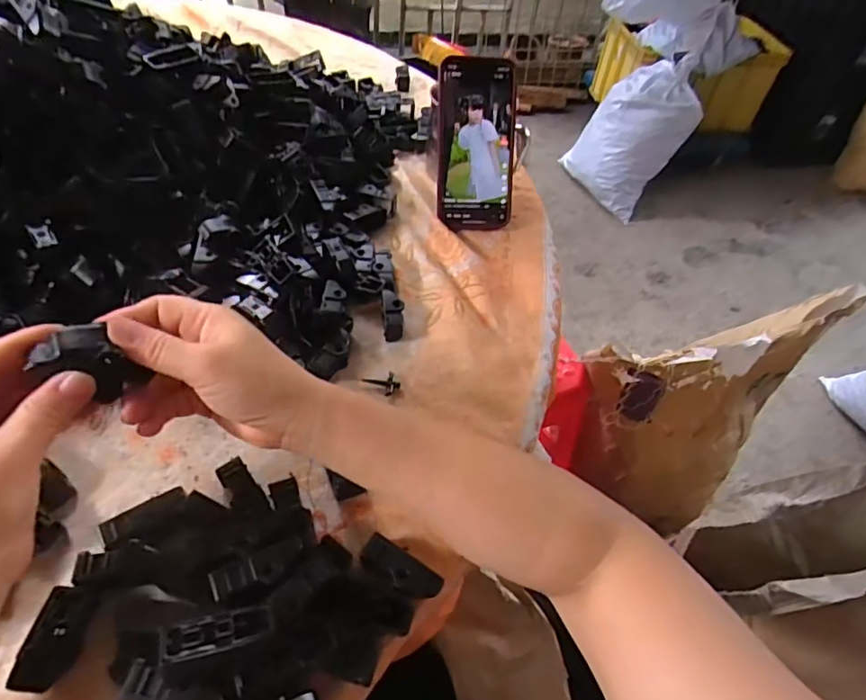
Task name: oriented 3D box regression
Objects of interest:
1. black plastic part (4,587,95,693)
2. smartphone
[{"bbox_3d":[-0.199,0.151,0.283,0.025,0.015,0.047,31,47,-26],"label":"black plastic part"},{"bbox_3d":[0.043,-0.199,0.526,0.073,0.156,0.008,-1,17,-2],"label":"smartphone"}]

